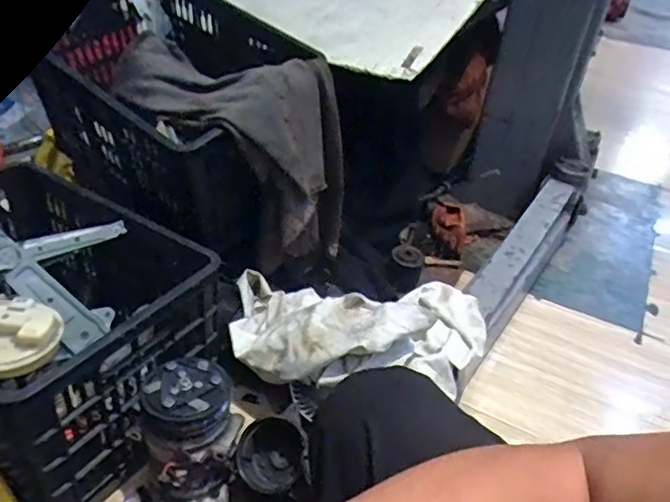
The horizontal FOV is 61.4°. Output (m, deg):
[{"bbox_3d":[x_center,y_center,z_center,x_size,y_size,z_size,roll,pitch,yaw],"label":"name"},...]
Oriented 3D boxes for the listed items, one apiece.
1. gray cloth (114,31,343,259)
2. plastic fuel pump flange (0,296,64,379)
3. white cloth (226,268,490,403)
[{"bbox_3d":[-0.192,-0.167,1.009,0.392,0.342,0.222,13,36,10],"label":"gray cloth"},{"bbox_3d":[-0.410,0.106,0.714,0.108,0.042,0.115,27,40,27],"label":"plastic fuel pump flange"},{"bbox_3d":[0.048,0.104,0.928,0.432,0.142,0.268,7,35,1],"label":"white cloth"}]

